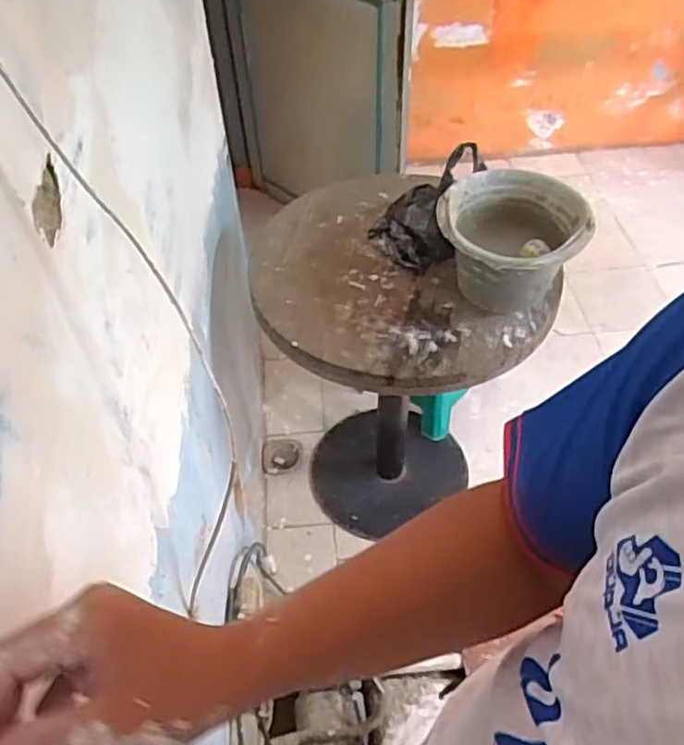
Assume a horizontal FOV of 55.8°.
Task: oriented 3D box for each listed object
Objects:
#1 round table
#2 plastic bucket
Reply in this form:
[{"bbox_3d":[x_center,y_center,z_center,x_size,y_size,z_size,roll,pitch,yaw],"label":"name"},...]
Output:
[{"bbox_3d":[0.101,0.059,1.463,0.513,0.743,0.545,0,45,0],"label":"round table"},{"bbox_3d":[0.280,-0.204,1.105,0.231,0.178,0.246,3,45,3],"label":"plastic bucket"}]

